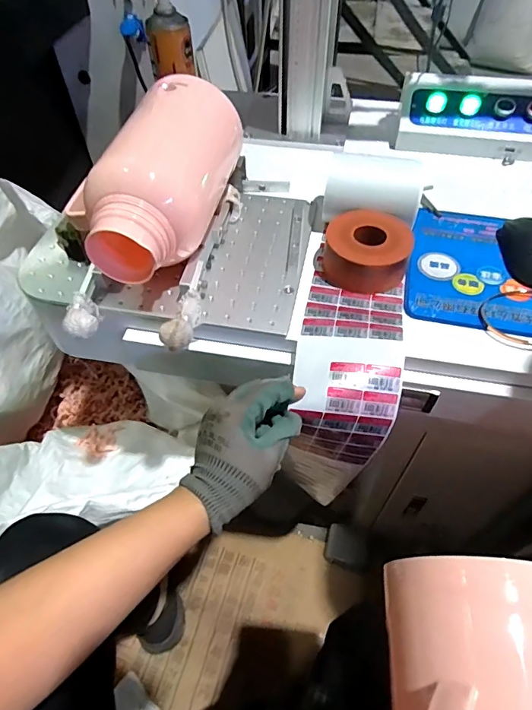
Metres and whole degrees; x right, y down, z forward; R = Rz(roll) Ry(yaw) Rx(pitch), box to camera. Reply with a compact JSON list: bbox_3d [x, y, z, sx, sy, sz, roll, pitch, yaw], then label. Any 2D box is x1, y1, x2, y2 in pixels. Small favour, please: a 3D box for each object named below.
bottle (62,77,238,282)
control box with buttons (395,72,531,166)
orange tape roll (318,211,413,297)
[{"bbox_3d":[-0.111,-0.201,0.502,0.108,0.106,0.260,17,69,14],"label":"bottle"},{"bbox_3d":[0.378,-0.372,0.699,0.328,0.074,0.120,11,54,10],"label":"control box with buttons"},{"bbox_3d":[0.117,-0.121,0.516,0.099,0.049,0.087,18,55,15],"label":"orange tape roll"}]

